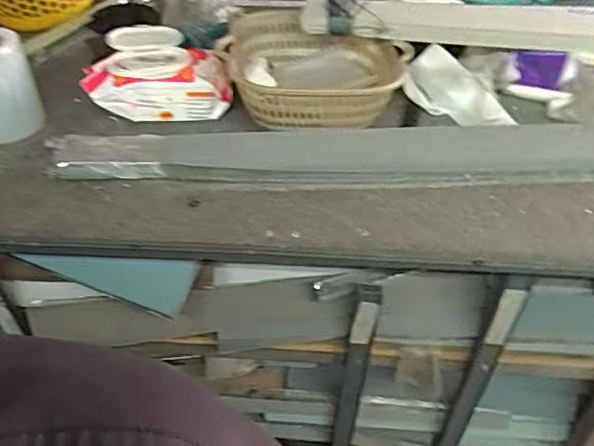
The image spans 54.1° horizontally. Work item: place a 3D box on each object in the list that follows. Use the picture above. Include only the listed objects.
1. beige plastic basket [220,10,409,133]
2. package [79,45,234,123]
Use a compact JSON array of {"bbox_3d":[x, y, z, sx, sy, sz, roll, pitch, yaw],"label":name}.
[{"bbox_3d":[0.024,-0.172,0.665,0.199,0.075,0.170,1,43,2],"label":"beige plastic basket"},{"bbox_3d":[-0.160,-0.162,0.681,0.158,0.057,0.074,-7,44,-6],"label":"package"}]

